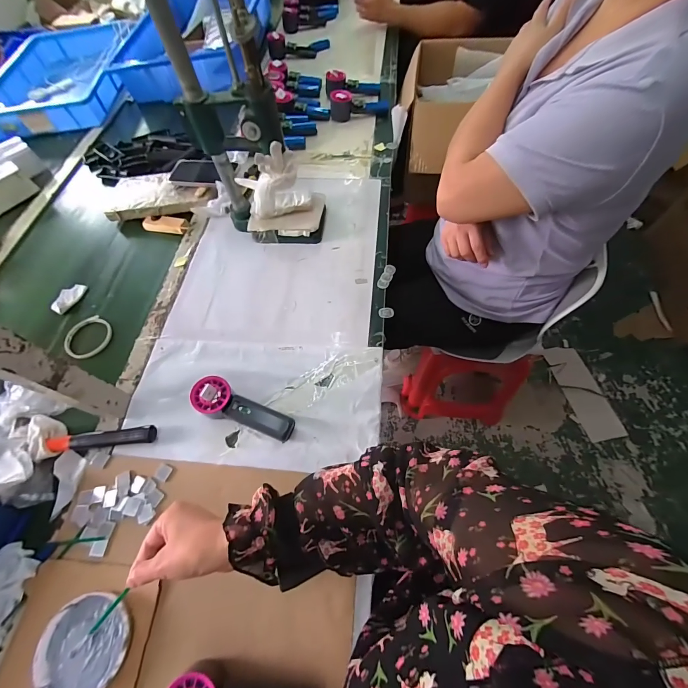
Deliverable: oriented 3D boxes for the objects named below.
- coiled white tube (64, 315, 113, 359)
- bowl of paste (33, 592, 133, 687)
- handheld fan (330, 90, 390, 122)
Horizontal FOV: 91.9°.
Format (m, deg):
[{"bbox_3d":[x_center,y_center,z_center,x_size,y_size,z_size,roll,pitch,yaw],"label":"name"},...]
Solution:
[{"bbox_3d":[-0.487,-0.013,0.633,0.082,0.016,0.084,-1,61,2],"label":"coiled white tube"},{"bbox_3d":[-0.307,0.357,0.393,0.106,0.016,0.096,7,62,7],"label":"bowl of paste"},{"bbox_3d":[0.042,-0.648,0.901,0.157,0.058,0.052,-13,61,-4],"label":"handheld fan"}]

